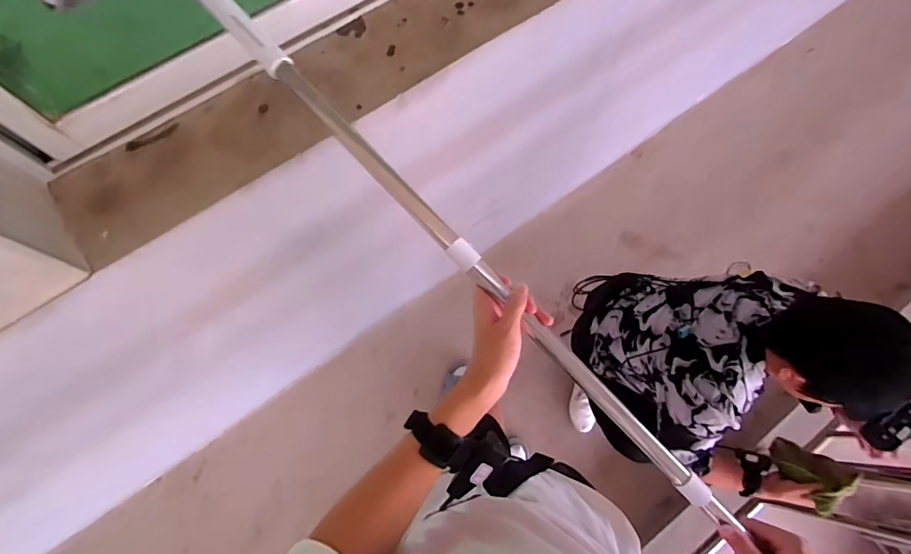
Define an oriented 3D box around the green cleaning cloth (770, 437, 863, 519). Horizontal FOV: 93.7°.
[{"bbox_3d":[0.842,0.455,1.011,0.124,0.122,0.151,-40,75,-10],"label":"green cleaning cloth"}]

